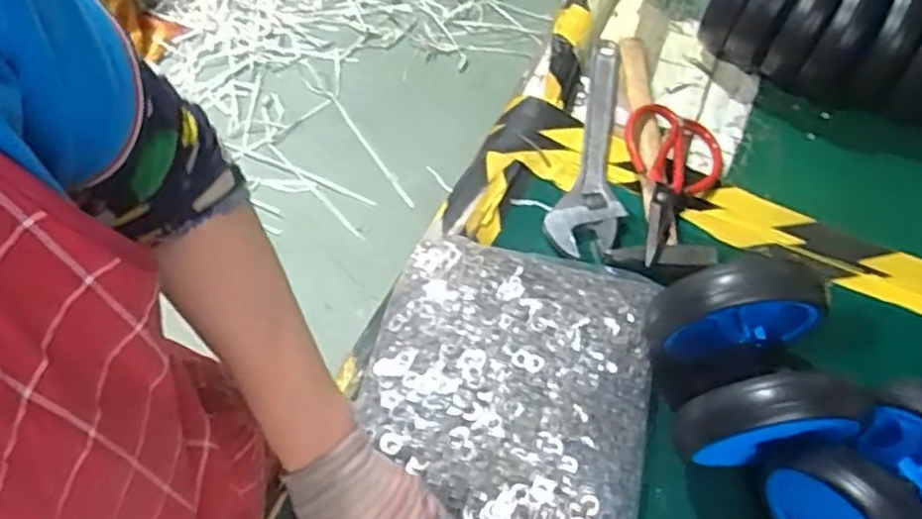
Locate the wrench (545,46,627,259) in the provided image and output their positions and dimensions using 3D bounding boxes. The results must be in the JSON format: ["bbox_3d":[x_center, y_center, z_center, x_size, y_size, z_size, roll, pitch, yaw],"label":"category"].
[{"bbox_3d":[0.144,-0.123,0.717,0.064,0.015,0.273,16,62,7],"label":"wrench"}]

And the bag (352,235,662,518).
[{"bbox_3d":[0.039,0.103,0.560,0.224,0.055,0.251,13,61,6],"label":"bag"}]

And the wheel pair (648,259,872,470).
[{"bbox_3d":[0.212,0.084,0.532,0.113,0.132,0.119,-3,61,-4],"label":"wheel pair"}]

